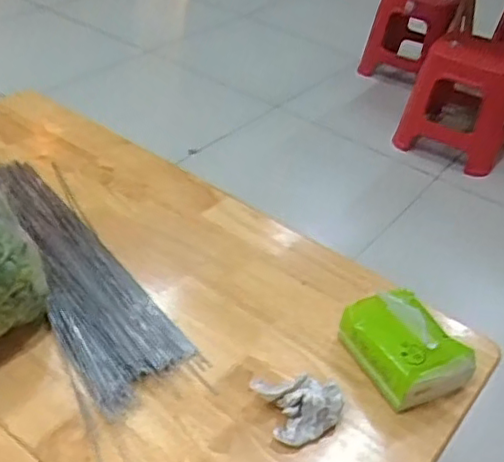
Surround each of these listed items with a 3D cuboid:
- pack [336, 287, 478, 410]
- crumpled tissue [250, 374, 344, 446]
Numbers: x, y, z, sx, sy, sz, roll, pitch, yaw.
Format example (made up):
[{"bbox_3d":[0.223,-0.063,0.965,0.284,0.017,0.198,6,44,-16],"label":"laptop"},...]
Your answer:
[{"bbox_3d":[0.148,0.105,0.605,0.090,0.067,0.106,-14,43,-25],"label":"pack"},{"bbox_3d":[0.043,0.146,0.558,0.070,0.030,0.066,-12,42,-23],"label":"crumpled tissue"}]

